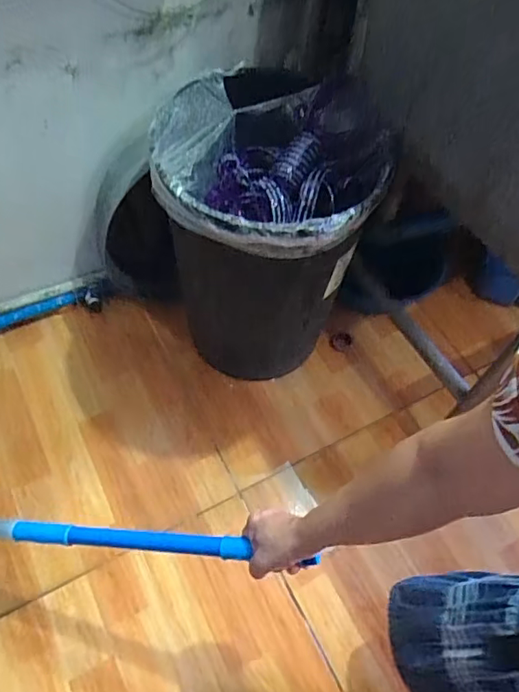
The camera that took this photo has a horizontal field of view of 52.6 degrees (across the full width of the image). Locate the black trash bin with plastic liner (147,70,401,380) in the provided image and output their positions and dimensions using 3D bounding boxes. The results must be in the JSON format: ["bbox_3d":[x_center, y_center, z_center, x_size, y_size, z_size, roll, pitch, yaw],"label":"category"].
[{"bbox_3d":[0.010,-0.175,0.993,0.349,0.500,0.370,0,62,0],"label":"black trash bin with plastic liner"}]

